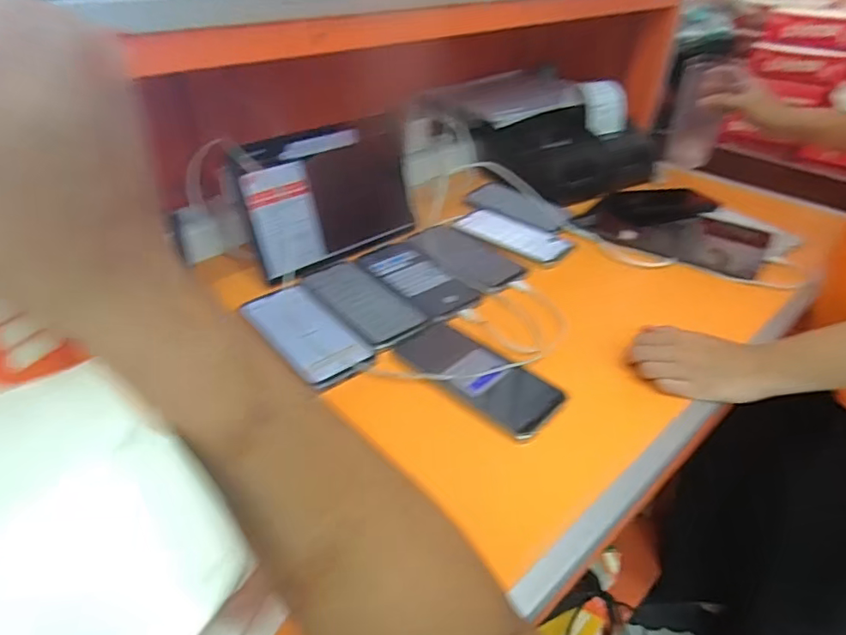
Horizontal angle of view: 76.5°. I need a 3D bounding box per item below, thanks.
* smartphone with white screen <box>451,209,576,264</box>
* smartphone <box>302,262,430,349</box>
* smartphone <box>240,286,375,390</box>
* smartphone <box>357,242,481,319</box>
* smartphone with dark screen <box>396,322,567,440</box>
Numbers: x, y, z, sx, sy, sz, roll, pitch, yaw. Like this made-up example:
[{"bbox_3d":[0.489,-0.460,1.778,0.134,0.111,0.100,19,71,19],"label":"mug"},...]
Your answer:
[{"bbox_3d":[0.130,-0.120,0.769,0.165,0.008,0.078,26,42,29],"label":"smartphone with white screen"},{"bbox_3d":[-0.073,-0.021,0.631,0.078,0.007,0.178,-22,42,-30],"label":"smartphone"},{"bbox_3d":[-0.130,0.009,0.576,0.083,0.011,0.174,-23,42,-30],"label":"smartphone"},{"bbox_3d":[-0.008,-0.050,0.672,0.078,0.008,0.168,-23,42,-30],"label":"smartphone"},{"bbox_3d":[0.052,0.055,0.531,0.163,0.006,0.076,29,44,32],"label":"smartphone with dark screen"}]

